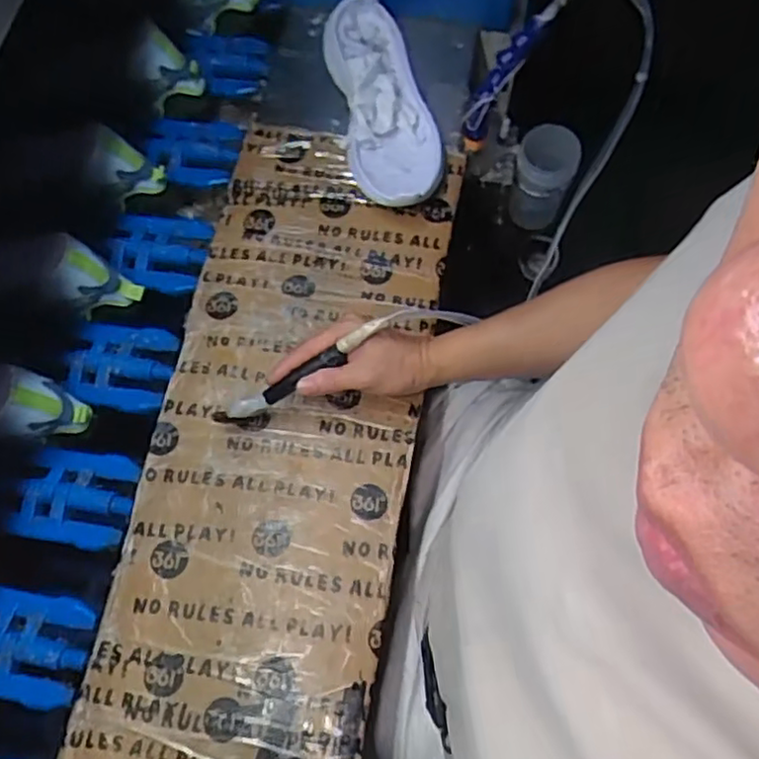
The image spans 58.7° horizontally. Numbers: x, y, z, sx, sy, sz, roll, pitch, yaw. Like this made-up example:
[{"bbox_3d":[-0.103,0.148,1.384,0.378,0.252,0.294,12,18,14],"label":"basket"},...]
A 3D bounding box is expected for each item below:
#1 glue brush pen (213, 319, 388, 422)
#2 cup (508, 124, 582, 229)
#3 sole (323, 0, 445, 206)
[{"bbox_3d":[-0.070,-0.005,0.600,0.178,0.016,0.015,-32,71,12],"label":"glue brush pen"},{"bbox_3d":[0.203,-0.251,0.847,0.070,0.112,0.070,0,73,-1],"label":"cup"},{"bbox_3d":[0.006,-0.305,0.745,0.103,0.047,0.273,-12,71,-3],"label":"sole"}]

